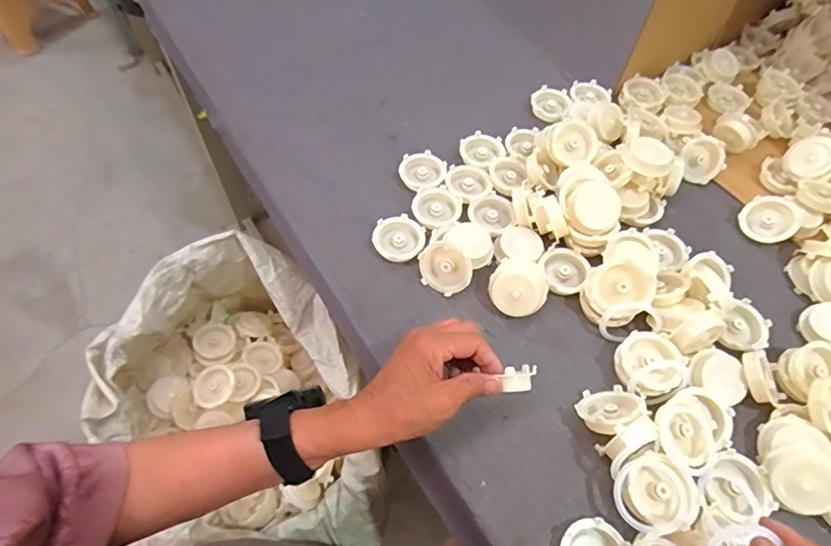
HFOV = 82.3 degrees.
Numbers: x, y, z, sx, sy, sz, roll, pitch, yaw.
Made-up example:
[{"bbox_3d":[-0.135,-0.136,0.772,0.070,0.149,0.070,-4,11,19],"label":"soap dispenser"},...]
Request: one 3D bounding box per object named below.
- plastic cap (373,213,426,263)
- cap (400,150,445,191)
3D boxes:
[{"bbox_3d":[-0.021,-0.039,0.543,0.053,0.018,0.056,1,59,-2],"label":"plastic cap"},{"bbox_3d":[0.009,-0.127,0.600,0.058,0.015,0.058,1,59,-2],"label":"cap"}]

